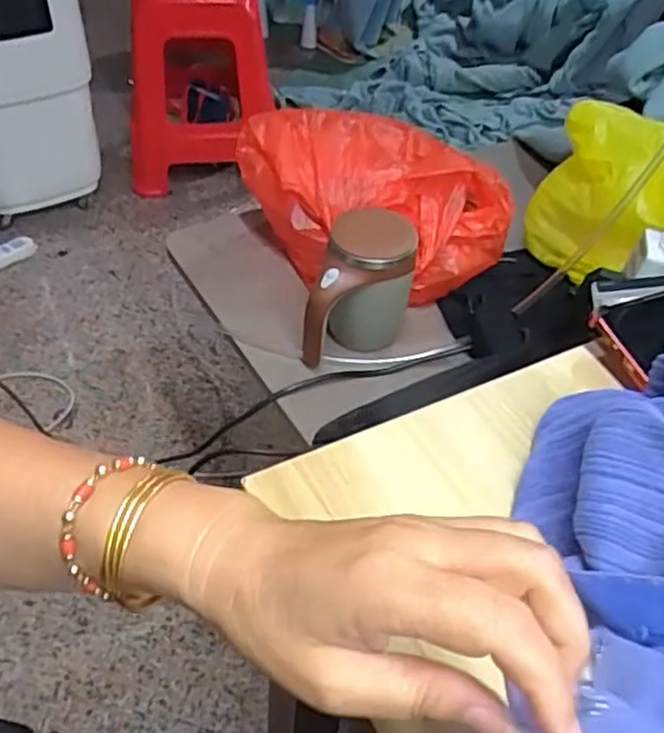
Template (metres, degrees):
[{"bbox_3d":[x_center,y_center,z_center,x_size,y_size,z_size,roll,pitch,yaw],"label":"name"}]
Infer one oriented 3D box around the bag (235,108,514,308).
[{"bbox_3d":[0.055,-0.195,0.830,0.327,0.134,0.195,-2,46,-7],"label":"bag"}]

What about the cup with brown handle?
[{"bbox_3d":[0.031,-0.073,0.723,0.095,0.142,0.109,15,46,10],"label":"cup with brown handle"}]

